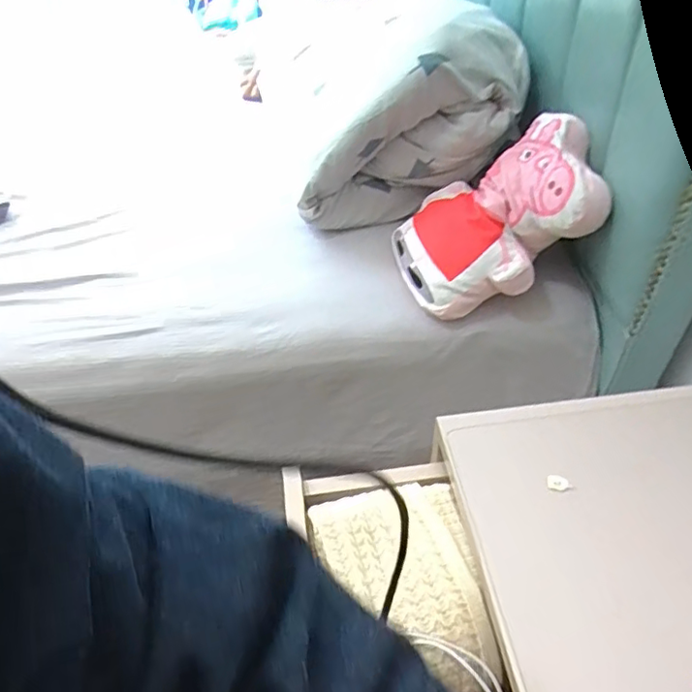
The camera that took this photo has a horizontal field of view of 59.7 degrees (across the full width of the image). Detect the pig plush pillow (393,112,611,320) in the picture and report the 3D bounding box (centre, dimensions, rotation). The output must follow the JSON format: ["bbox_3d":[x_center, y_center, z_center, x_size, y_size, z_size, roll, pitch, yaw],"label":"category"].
[{"bbox_3d":[0.258,-0.238,1.084,0.384,0.108,0.292,-26,63,20],"label":"pig plush pillow"}]

